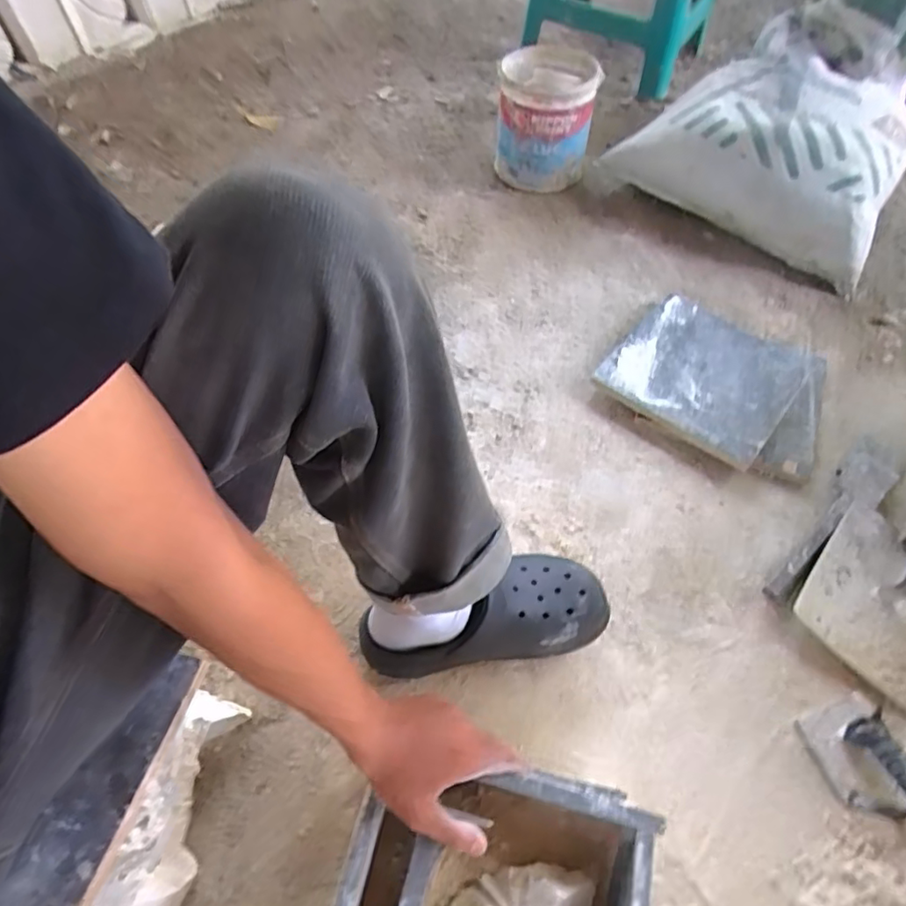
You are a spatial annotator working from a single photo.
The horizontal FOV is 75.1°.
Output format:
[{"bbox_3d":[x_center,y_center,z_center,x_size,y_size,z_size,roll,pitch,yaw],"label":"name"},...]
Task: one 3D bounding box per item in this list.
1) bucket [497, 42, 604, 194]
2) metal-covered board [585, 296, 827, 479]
[{"bbox_3d":[0.178,-0.646,1.150,0.181,0.194,0.186,4,58,4],"label":"bucket"},{"bbox_3d":[0.408,-0.113,0.891,0.317,0.032,0.273,32,63,21],"label":"metal-covered board"}]

